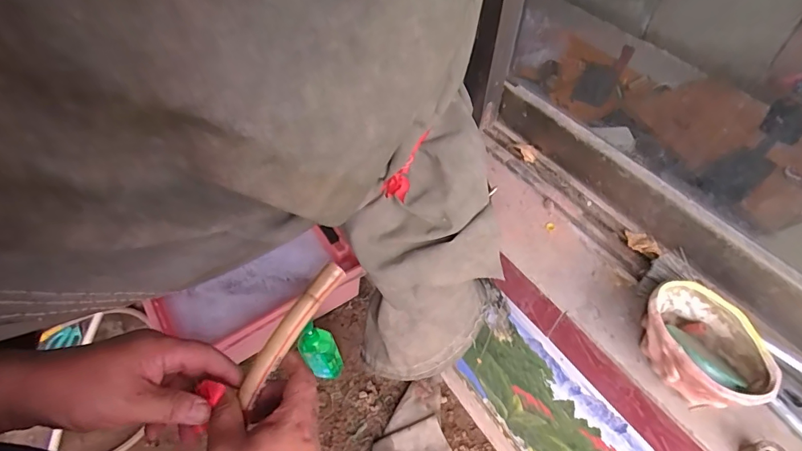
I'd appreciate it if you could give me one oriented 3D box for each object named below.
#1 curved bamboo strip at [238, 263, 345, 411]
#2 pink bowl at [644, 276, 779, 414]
[{"bbox_3d":[-0.095,0.091,0.380,0.017,0.015,0.135,30,78,21],"label":"curved bamboo strip"},{"bbox_3d":[0.299,0.126,0.450,0.088,0.070,0.118,-20,55,-14],"label":"pink bowl"}]

